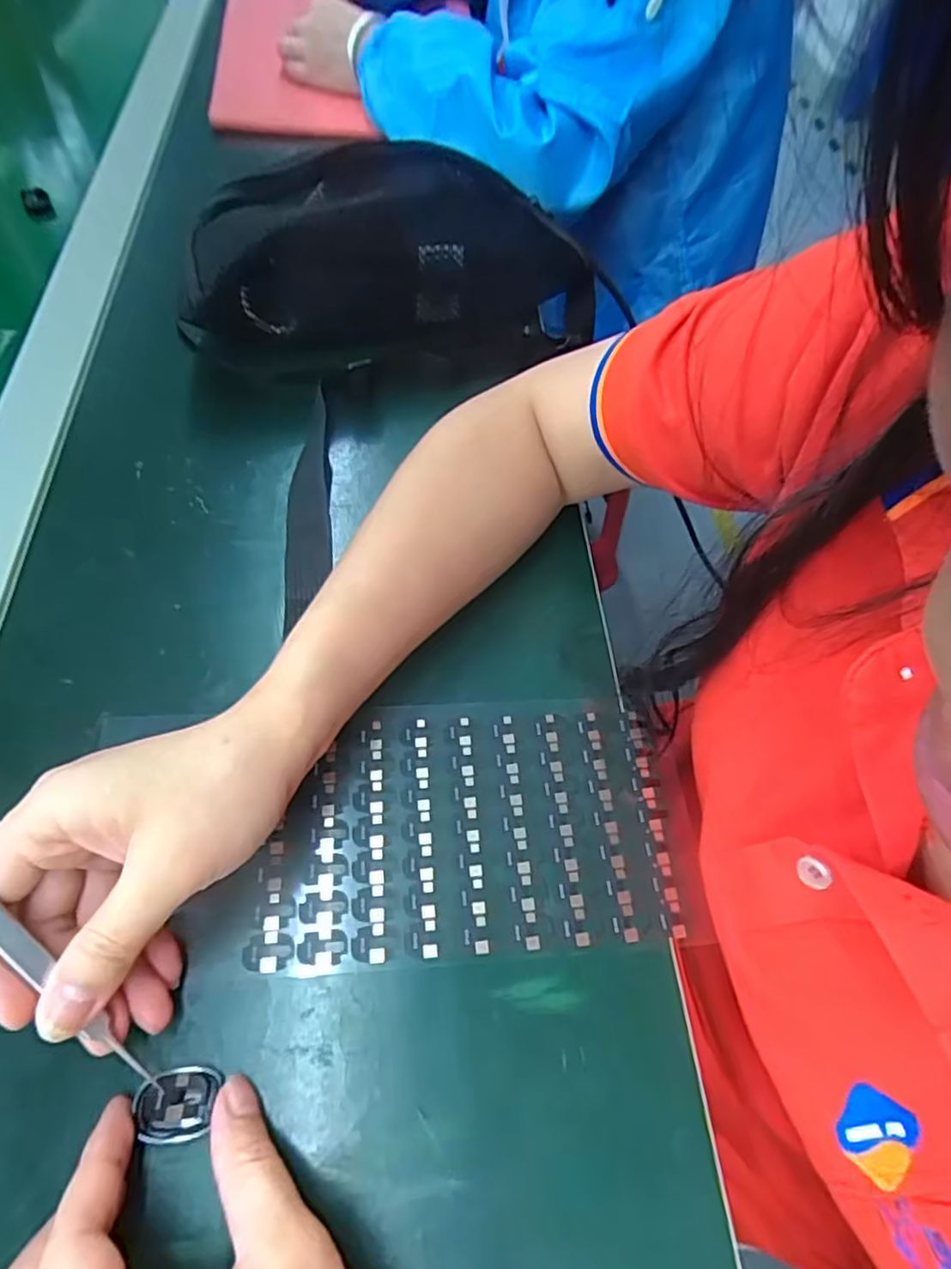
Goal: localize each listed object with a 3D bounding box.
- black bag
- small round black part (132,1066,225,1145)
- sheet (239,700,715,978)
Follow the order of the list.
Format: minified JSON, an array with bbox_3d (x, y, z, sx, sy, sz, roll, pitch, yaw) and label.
[{"bbox_3d":[-0.041,-0.247,0.444,0.291,0.090,0.141,-17,61,-16],"label":"black bag"},{"bbox_3d":[-0.103,0.162,0.230,0.023,0.009,0.020,15,64,-30],"label":"small round black part"},{"bbox_3d":[0.003,0.082,0.295,0.192,0.004,0.109,-1,58,-7],"label":"sheet"}]

